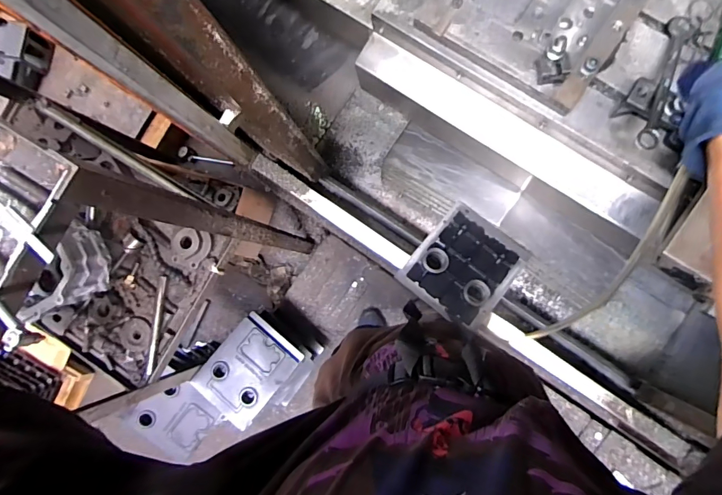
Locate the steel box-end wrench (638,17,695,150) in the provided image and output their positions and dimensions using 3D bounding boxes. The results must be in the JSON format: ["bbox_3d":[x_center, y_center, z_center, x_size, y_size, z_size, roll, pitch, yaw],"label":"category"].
[{"bbox_3d":[0.519,-0.286,0.717,0.037,0.024,0.288,24,73,8],"label":"steel box-end wrench"}]

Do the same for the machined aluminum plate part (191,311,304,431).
[{"bbox_3d":[-0.338,0.361,1.241,0.213,0.034,0.283,39,91,8],"label":"machined aluminum plate part"}]

